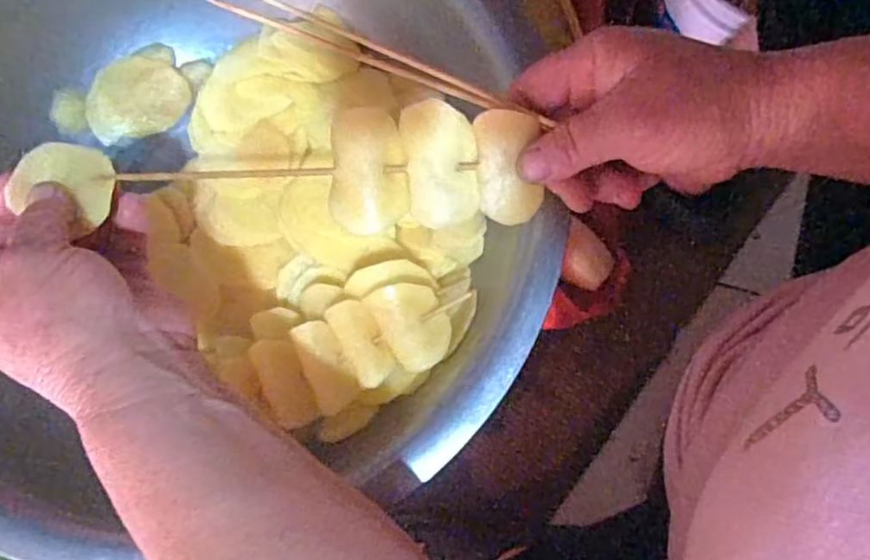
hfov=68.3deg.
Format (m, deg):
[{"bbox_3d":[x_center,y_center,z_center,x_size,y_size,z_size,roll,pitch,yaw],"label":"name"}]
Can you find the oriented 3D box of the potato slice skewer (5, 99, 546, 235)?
[{"bbox_3d":[-0.073,-0.051,0.313,0.242,0.015,0.058,-4,95,1],"label":"potato slice skewer"}]

